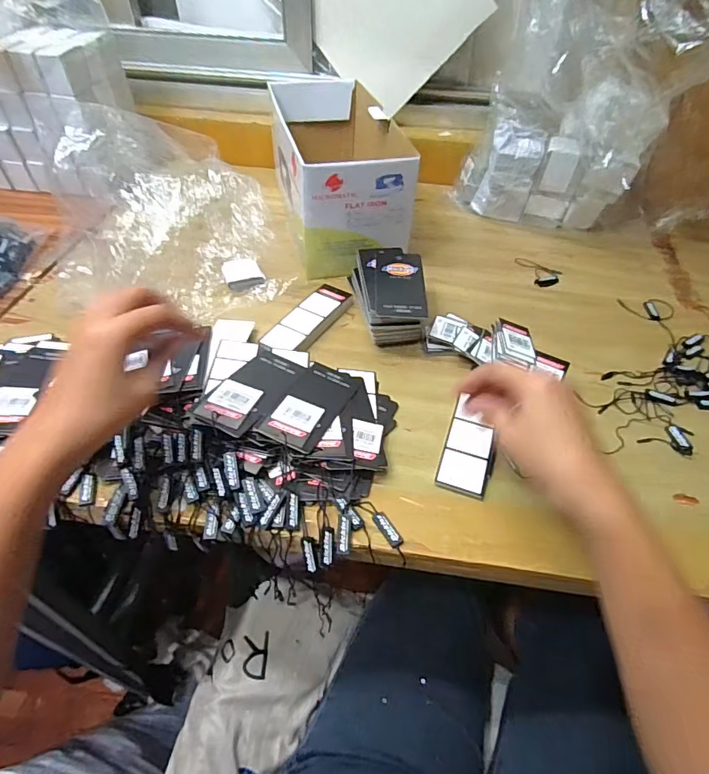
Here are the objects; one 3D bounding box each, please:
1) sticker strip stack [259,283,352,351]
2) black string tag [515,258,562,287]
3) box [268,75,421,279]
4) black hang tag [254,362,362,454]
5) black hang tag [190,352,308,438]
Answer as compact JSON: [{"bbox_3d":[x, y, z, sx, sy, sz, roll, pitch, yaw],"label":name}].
[{"bbox_3d":[-0.048,-0.070,0.494,0.040,0.016,0.118,24,50,19],"label":"sticker strip stack"},{"bbox_3d":[0.223,-0.143,0.580,0.059,0.005,0.046,29,52,23],"label":"black string tag"},{"bbox_3d":[-0.020,-0.276,0.609,0.123,0.132,0.286,-7,48,-9],"label":"box"},{"bbox_3d":[-0.036,0.013,0.402,0.053,0.004,0.111,24,38,9],"label":"black hang tag"},{"bbox_3d":[-0.086,0.002,0.399,0.051,0.004,0.110,23,37,11],"label":"black hang tag"}]

